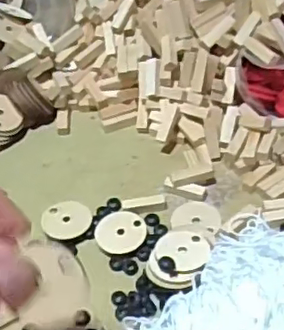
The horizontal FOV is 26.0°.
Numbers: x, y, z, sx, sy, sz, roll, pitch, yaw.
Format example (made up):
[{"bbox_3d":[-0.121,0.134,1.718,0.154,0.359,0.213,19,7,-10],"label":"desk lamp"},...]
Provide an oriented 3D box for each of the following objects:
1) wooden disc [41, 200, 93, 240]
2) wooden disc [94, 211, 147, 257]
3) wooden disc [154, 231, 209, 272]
[{"bbox_3d":[-0.052,0.039,0.428,0.034,0.008,0.030,-19,49,-15],"label":"wooden disc"},{"bbox_3d":[-0.014,0.046,0.414,0.034,0.006,0.033,-1,47,2],"label":"wooden disc"},{"bbox_3d":[0.026,0.052,0.389,0.033,0.004,0.041,1,34,7],"label":"wooden disc"}]

